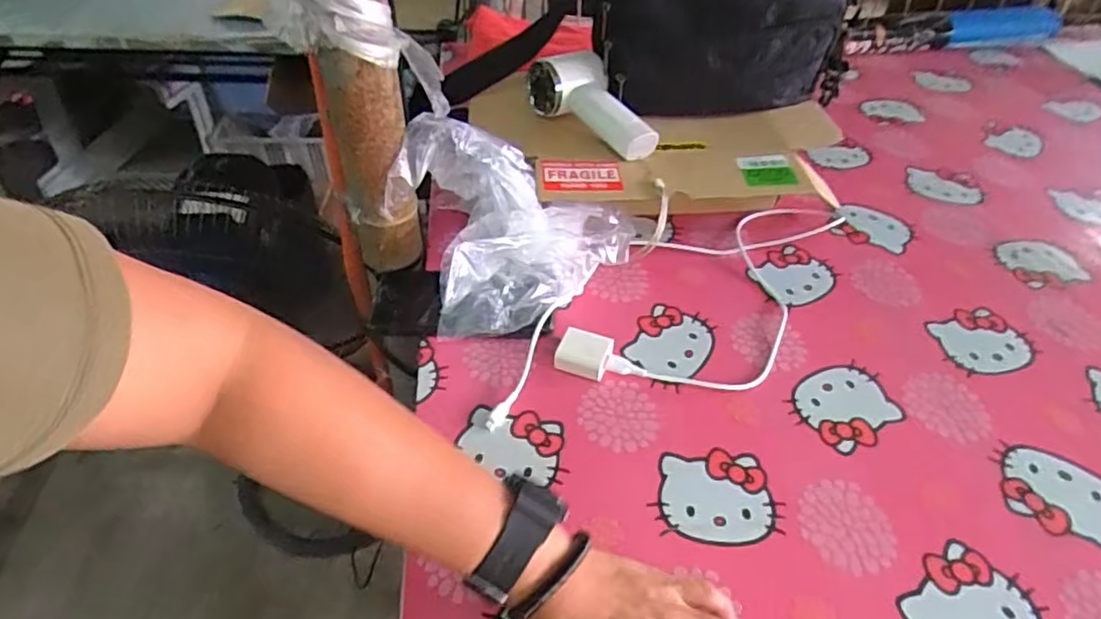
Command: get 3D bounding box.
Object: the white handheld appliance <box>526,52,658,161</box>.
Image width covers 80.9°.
[{"bbox_3d":[0.042,-0.214,0.673,0.071,0.055,0.152,-23,49,-22],"label":"white handheld appliance"}]

